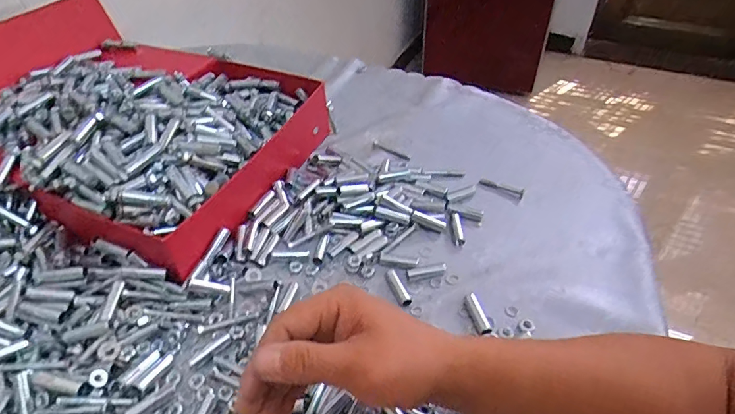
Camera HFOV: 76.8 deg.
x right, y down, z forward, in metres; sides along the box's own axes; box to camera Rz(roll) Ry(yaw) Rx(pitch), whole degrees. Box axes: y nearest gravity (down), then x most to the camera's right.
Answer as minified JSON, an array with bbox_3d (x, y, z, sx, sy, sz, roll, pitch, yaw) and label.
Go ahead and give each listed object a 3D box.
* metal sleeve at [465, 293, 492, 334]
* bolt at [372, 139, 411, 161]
[{"bbox_3d":[0.103,0.098,0.429,0.013,0.010,0.041,-9,45,-8],"label":"metal sleeve"},{"bbox_3d":[0.032,-0.075,0.615,0.062,0.008,0.009,32,53,28],"label":"bolt"}]

